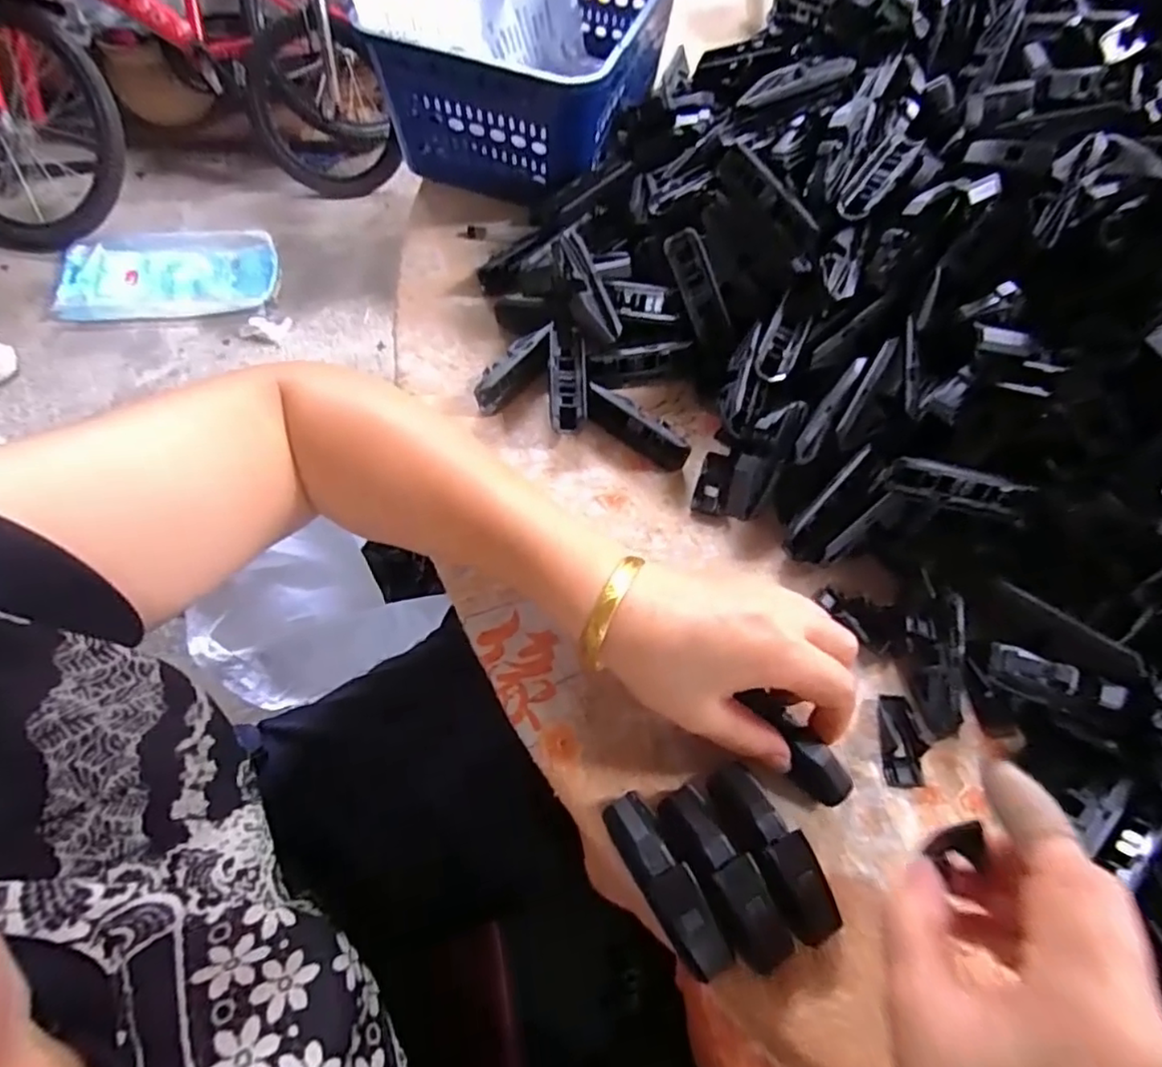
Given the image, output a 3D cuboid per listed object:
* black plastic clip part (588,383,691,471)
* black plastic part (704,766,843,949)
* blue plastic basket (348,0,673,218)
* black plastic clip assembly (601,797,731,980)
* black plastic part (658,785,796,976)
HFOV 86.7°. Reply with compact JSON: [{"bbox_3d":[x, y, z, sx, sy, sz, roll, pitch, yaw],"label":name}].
[{"bbox_3d":[0.034,-0.064,0.367,0.069,0.016,0.020,33,65,14],"label":"black plastic clip part"},{"bbox_3d":[0.082,0.137,0.264,0.023,0.024,0.074,-24,65,-14],"label":"black plastic part"},{"bbox_3d":[-0.039,-0.372,0.477,0.174,0.096,0.257,17,62,7],"label":"blue plastic basket"},{"bbox_3d":[0.035,0.144,0.253,0.019,0.017,0.074,-27,66,-16],"label":"black plastic clip assembly"},{"bbox_3d":[0.059,0.142,0.255,0.024,0.020,0.071,-30,67,-17],"label":"black plastic part"}]

